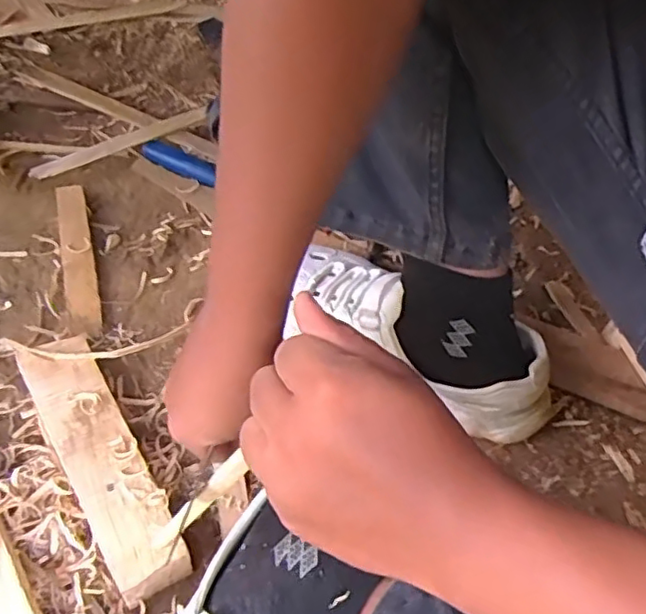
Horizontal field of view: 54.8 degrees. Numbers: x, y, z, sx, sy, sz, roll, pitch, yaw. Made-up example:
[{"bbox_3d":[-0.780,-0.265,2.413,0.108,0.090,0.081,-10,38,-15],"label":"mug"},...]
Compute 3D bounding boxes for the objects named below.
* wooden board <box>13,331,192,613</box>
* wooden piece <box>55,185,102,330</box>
[{"bbox_3d":[-0.175,0.115,0.488,0.056,0.030,0.222,-24,62,-24],"label":"wooden board"},{"bbox_3d":[-0.242,-0.054,0.613,0.028,0.008,0.178,-8,59,-20],"label":"wooden piece"}]

